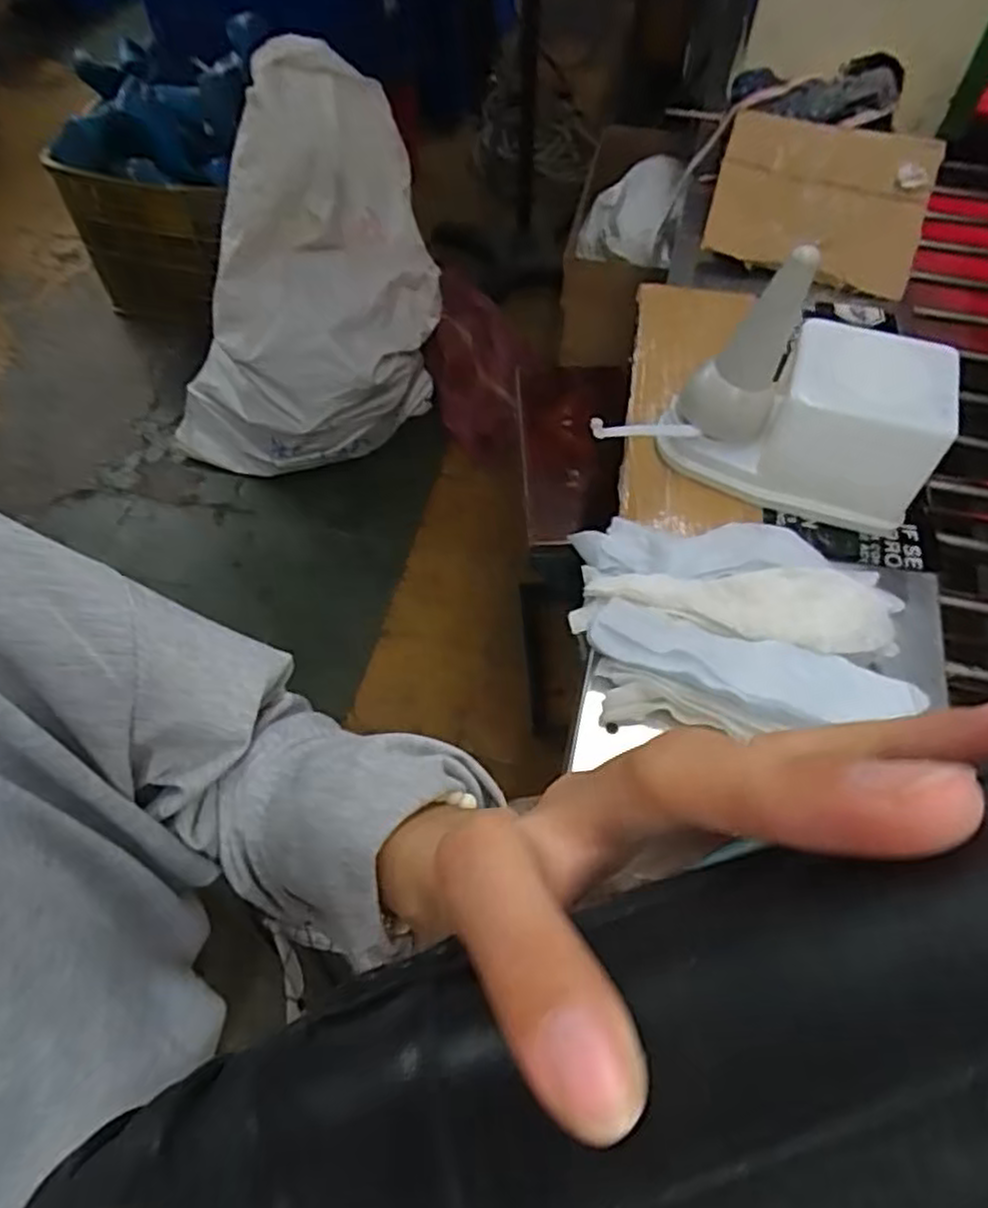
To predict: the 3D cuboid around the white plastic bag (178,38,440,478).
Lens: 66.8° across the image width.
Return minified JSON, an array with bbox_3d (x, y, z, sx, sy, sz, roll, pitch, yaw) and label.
[{"bbox_3d":[-0.403,-0.632,1.464,0.567,0.639,0.432,-7,58,-5],"label":"white plastic bag"}]

